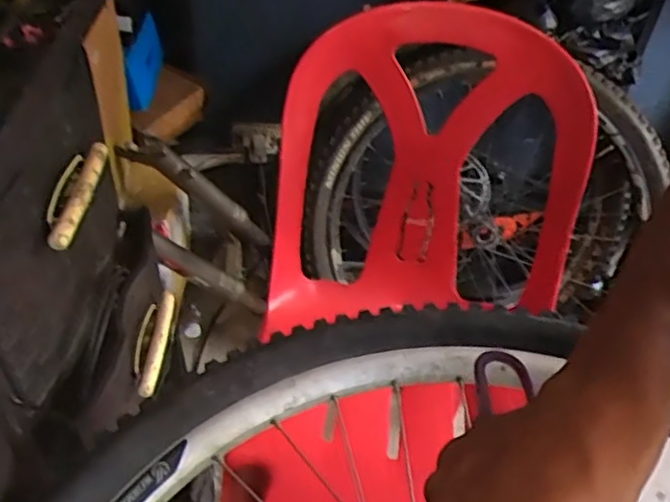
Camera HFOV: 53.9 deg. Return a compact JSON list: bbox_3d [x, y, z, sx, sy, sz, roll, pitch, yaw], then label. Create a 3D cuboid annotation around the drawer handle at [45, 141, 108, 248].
[{"bbox_3d":[-0.230,-0.052,0.578,0.031,0.013,0.129,3,43,-1],"label":"drawer handle"}]

